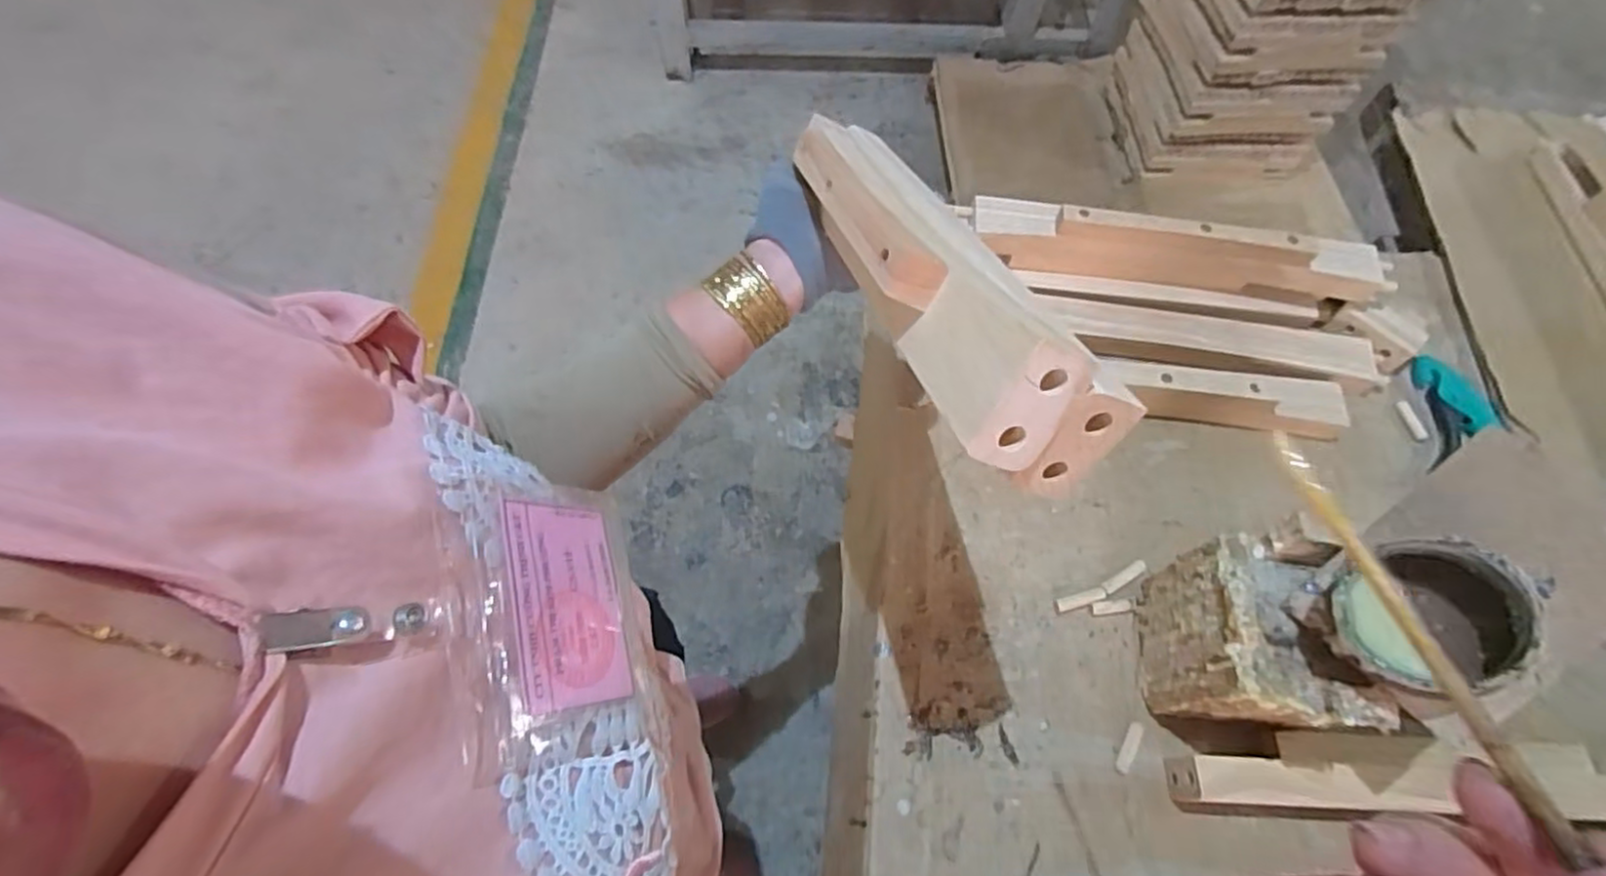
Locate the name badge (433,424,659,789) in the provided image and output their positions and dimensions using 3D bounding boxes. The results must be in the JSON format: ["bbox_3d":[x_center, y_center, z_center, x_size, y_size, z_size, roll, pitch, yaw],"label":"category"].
[{"bbox_3d":[-0.096,0.060,0.262,0.008,0.079,0.117,-27,69,29],"label":"name badge"}]

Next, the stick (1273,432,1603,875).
[{"bbox_3d":[0.168,0.089,0.153,0.006,0.006,0.182,-13,62,-9],"label":"stick"}]

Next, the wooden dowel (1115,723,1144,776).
[{"bbox_3d":[0.245,0.233,0.521,0.011,0.006,0.039,28,65,12],"label":"wooden dowel"}]

